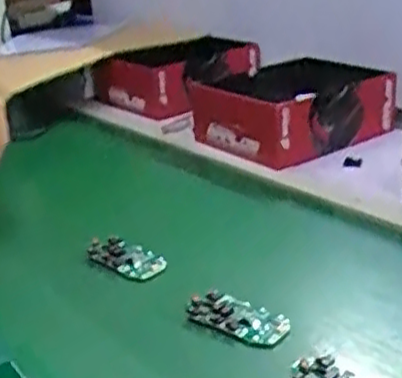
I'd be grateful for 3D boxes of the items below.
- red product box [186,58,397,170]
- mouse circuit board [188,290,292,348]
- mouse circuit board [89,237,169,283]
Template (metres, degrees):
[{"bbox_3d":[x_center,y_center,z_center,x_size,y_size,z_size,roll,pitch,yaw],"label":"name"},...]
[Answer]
[{"bbox_3d":[0.136,-0.125,1.020,0.243,0.102,0.192,-21,27,-31],"label":"red product box"},{"bbox_3d":[0.035,0.112,0.607,0.088,0.018,0.043,10,28,32],"label":"mouse circuit board"},{"bbox_3d":[-0.074,0.071,0.725,0.083,0.024,0.043,12,29,35],"label":"mouse circuit board"}]

